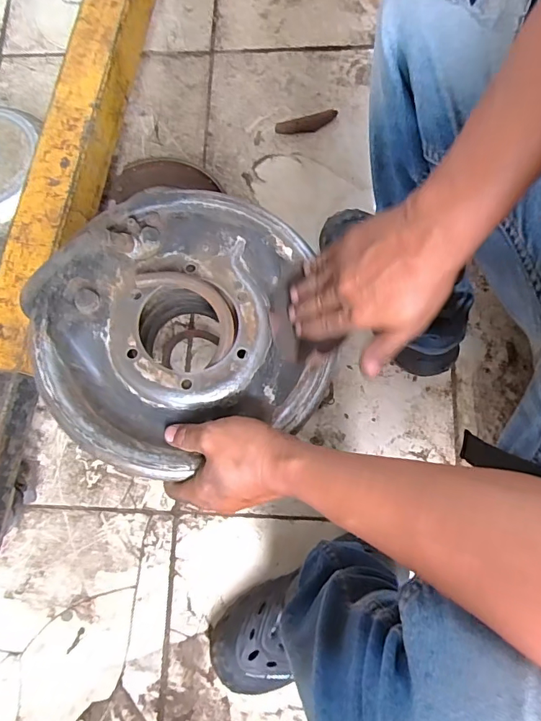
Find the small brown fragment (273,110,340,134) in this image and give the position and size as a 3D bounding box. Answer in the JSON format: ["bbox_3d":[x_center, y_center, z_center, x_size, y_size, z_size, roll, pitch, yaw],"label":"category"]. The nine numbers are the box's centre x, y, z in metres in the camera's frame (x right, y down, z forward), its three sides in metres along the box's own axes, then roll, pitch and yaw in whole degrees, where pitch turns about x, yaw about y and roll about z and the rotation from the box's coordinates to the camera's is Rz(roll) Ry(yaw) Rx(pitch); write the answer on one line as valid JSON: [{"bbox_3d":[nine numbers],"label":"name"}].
[{"bbox_3d":[0.063,-0.411,0.794,0.108,0.007,0.030,-15,79,-2],"label":"small brown fragment"}]

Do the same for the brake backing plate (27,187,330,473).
[{"bbox_3d":[-0.083,-0.036,0.412,0.242,0.069,0.250,0,79,1],"label":"brake backing plate"}]

